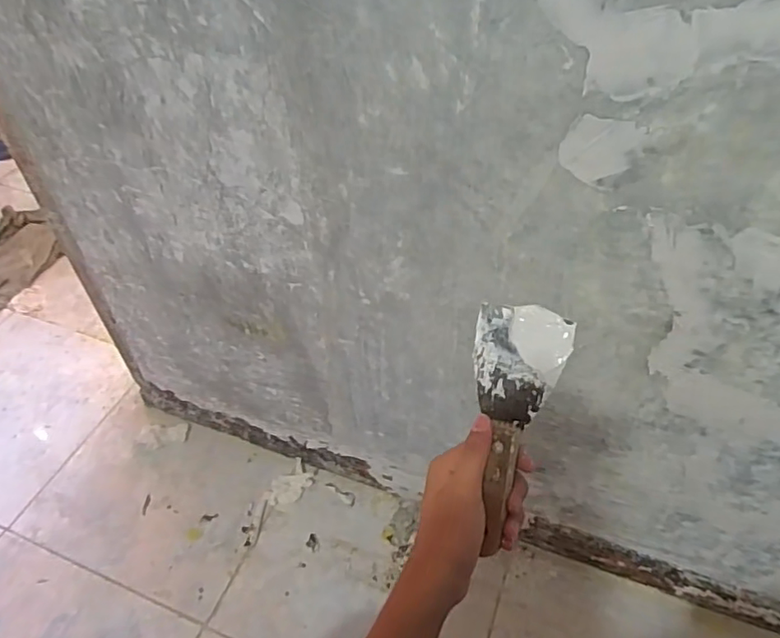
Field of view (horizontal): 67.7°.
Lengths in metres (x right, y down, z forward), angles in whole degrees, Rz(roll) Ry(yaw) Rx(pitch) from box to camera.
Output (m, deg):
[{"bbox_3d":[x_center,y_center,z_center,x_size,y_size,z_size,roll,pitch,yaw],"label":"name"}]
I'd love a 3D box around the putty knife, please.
[{"bbox_3d":[0.095,0.082,0.461,0.072,0.015,0.182,9,87,10],"label":"putty knife"}]

